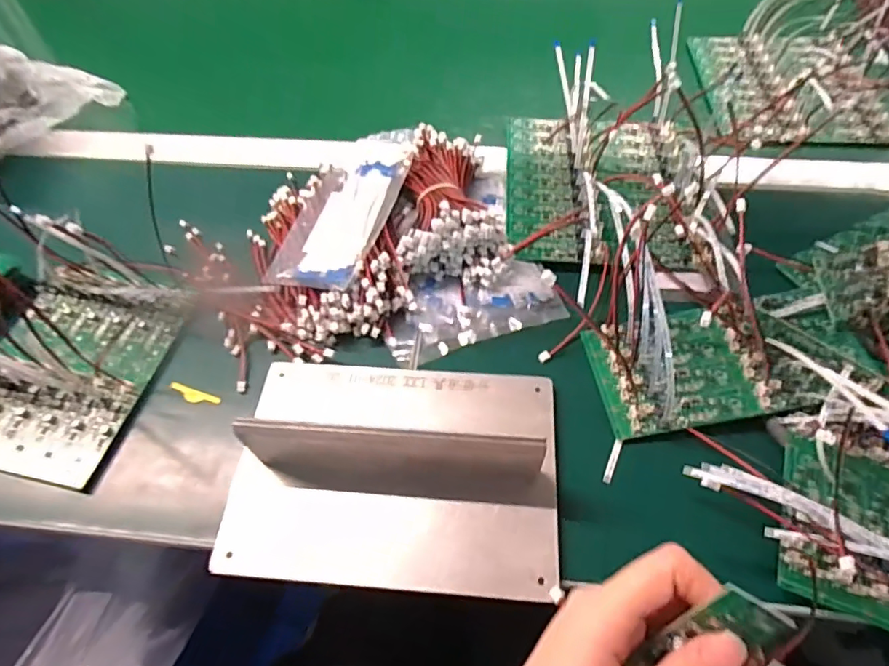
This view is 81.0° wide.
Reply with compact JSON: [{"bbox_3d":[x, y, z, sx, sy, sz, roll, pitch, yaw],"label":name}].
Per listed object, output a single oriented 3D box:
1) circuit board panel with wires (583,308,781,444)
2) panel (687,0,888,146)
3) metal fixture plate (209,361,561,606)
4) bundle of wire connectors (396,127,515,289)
[{"bbox_3d":[0.159,0.024,0.361,0.102,0.022,0.084,-8,56,-3],"label":"circuit board panel with wires"},{"bbox_3d":[0.366,-0.281,0.538,0.160,0.049,0.195,0,55,2],"label":"panel"},{"bbox_3d":[-0.032,0.071,0.314,0.200,0.062,0.137,3,56,4],"label":"metal fixture plate"},{"bbox_3d":[0.010,-0.109,0.427,0.079,0.057,0.149,1,55,3],"label":"bundle of wire connectors"}]

